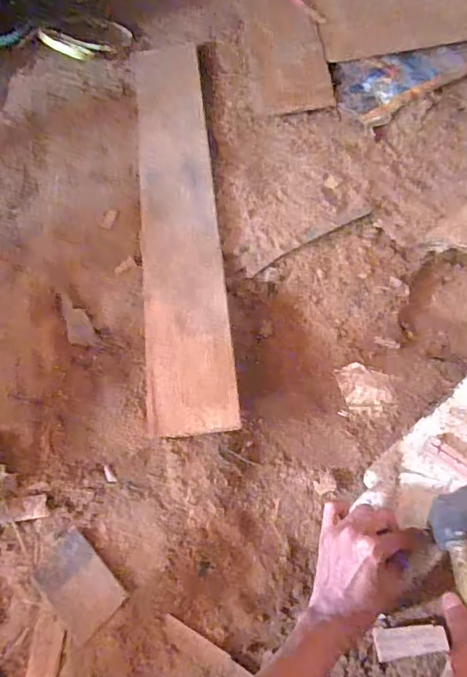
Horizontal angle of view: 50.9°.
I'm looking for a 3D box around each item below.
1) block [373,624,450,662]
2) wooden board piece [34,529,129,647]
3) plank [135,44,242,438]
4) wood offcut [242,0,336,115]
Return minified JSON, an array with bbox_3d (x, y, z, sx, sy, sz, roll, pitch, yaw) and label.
[{"bbox_3d":[0.189,0.326,0.527,0.071,0.006,0.029,-12,50,8],"label":"block"},{"bbox_3d":[-0.181,0.280,0.563,0.068,0.013,0.106,-41,69,-16],"label":"wooden board piece"},{"bbox_3d":[-0.091,-0.231,0.788,0.124,0.030,0.787,-6,64,-1],"label":"plank"},{"bbox_3d":[0.097,-0.565,0.926,0.136,0.028,0.347,-5,64,0],"label":"wood offcut"}]

